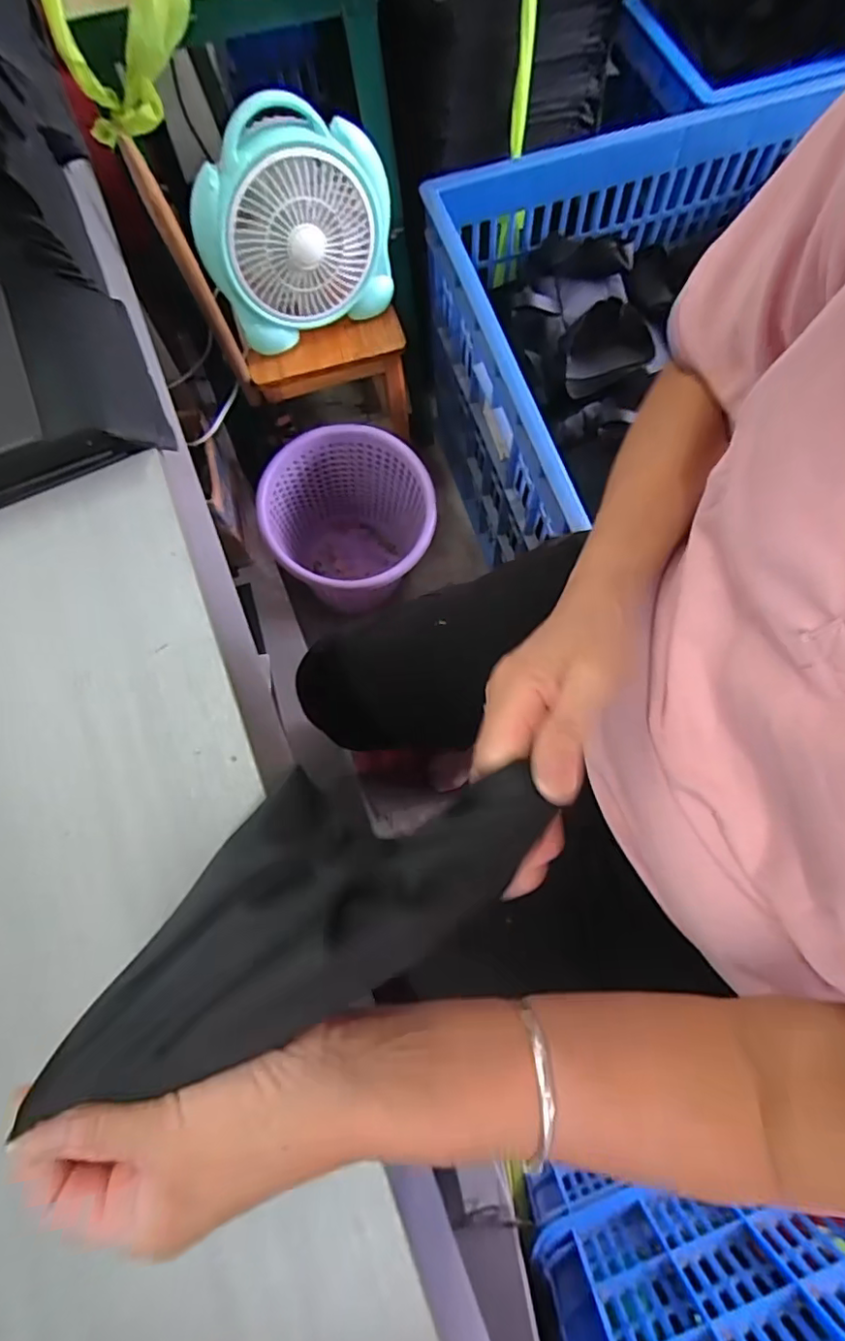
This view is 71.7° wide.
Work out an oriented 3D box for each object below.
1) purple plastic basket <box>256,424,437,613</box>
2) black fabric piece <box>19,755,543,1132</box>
[{"bbox_3d":[-0.119,-0.227,1.057,0.273,0.305,0.265,-3,73,1],"label":"purple plastic basket"},{"bbox_3d":[-0.051,0.093,0.241,0.214,0.026,0.088,-25,73,-12],"label":"black fabric piece"}]

